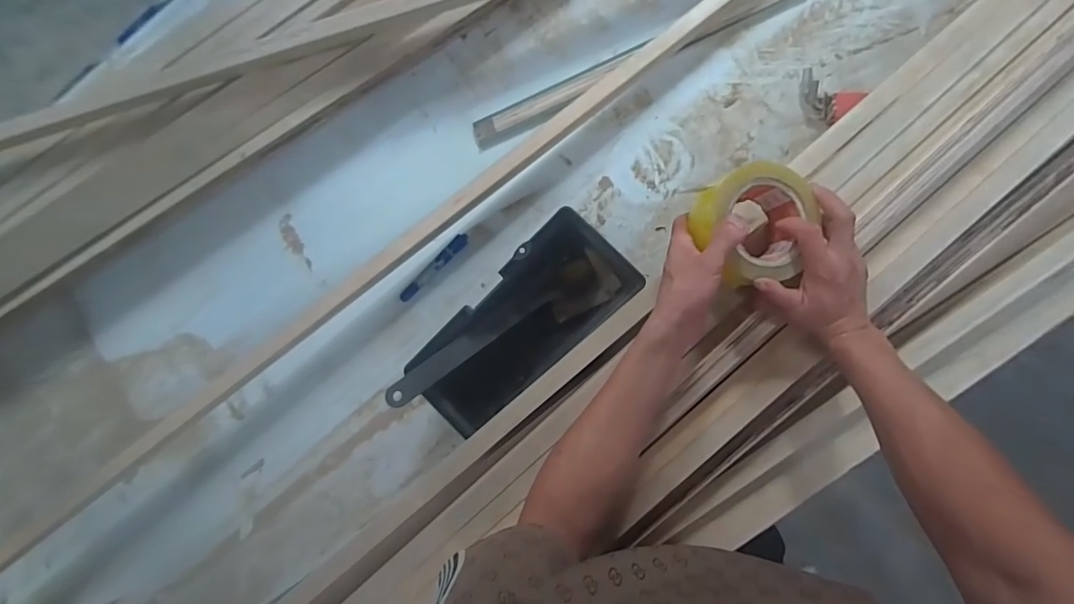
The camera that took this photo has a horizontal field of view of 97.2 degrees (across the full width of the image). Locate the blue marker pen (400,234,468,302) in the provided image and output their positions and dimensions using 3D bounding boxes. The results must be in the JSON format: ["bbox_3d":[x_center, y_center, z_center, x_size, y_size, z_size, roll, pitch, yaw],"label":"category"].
[{"bbox_3d":[-0.158,-0.052,0.722,0.136,0.011,0.017,-43,80,4],"label":"blue marker pen"}]

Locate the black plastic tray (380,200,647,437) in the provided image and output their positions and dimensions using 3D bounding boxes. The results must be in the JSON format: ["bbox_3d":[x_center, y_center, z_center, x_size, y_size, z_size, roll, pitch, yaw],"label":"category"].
[{"bbox_3d":[-0.030,0.039,0.640,0.335,0.104,0.135,-43,81,5],"label":"black plastic tray"}]

